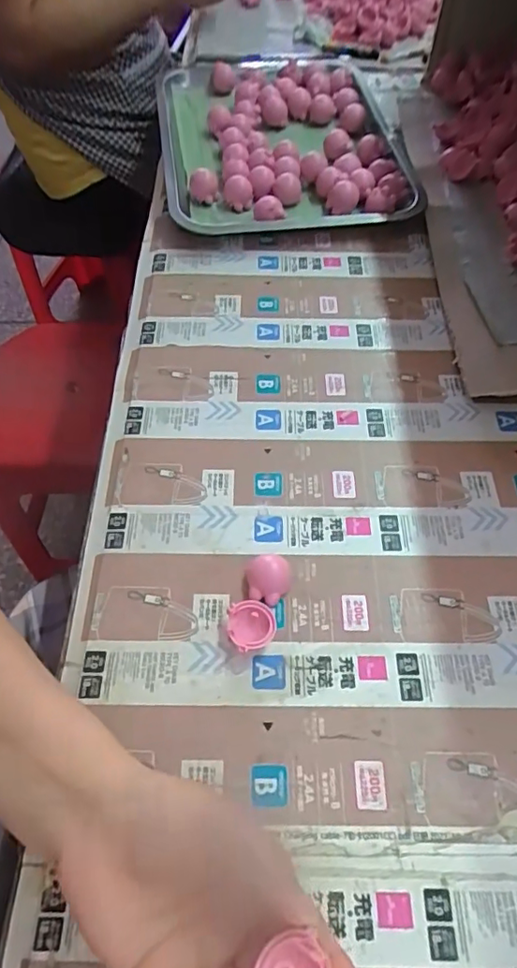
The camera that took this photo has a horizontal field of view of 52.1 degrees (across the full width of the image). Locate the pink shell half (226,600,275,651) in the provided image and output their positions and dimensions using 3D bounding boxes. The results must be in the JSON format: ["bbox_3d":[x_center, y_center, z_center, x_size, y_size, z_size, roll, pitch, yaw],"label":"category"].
[{"bbox_3d":[-0.004,0.088,0.328,0.029,0.013,0.029,0,59,1],"label":"pink shell half"}]

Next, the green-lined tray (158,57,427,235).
[{"bbox_3d":[0.020,-0.421,0.622,0.262,0.050,0.380,-7,59,-3],"label":"green-lined tray"}]

